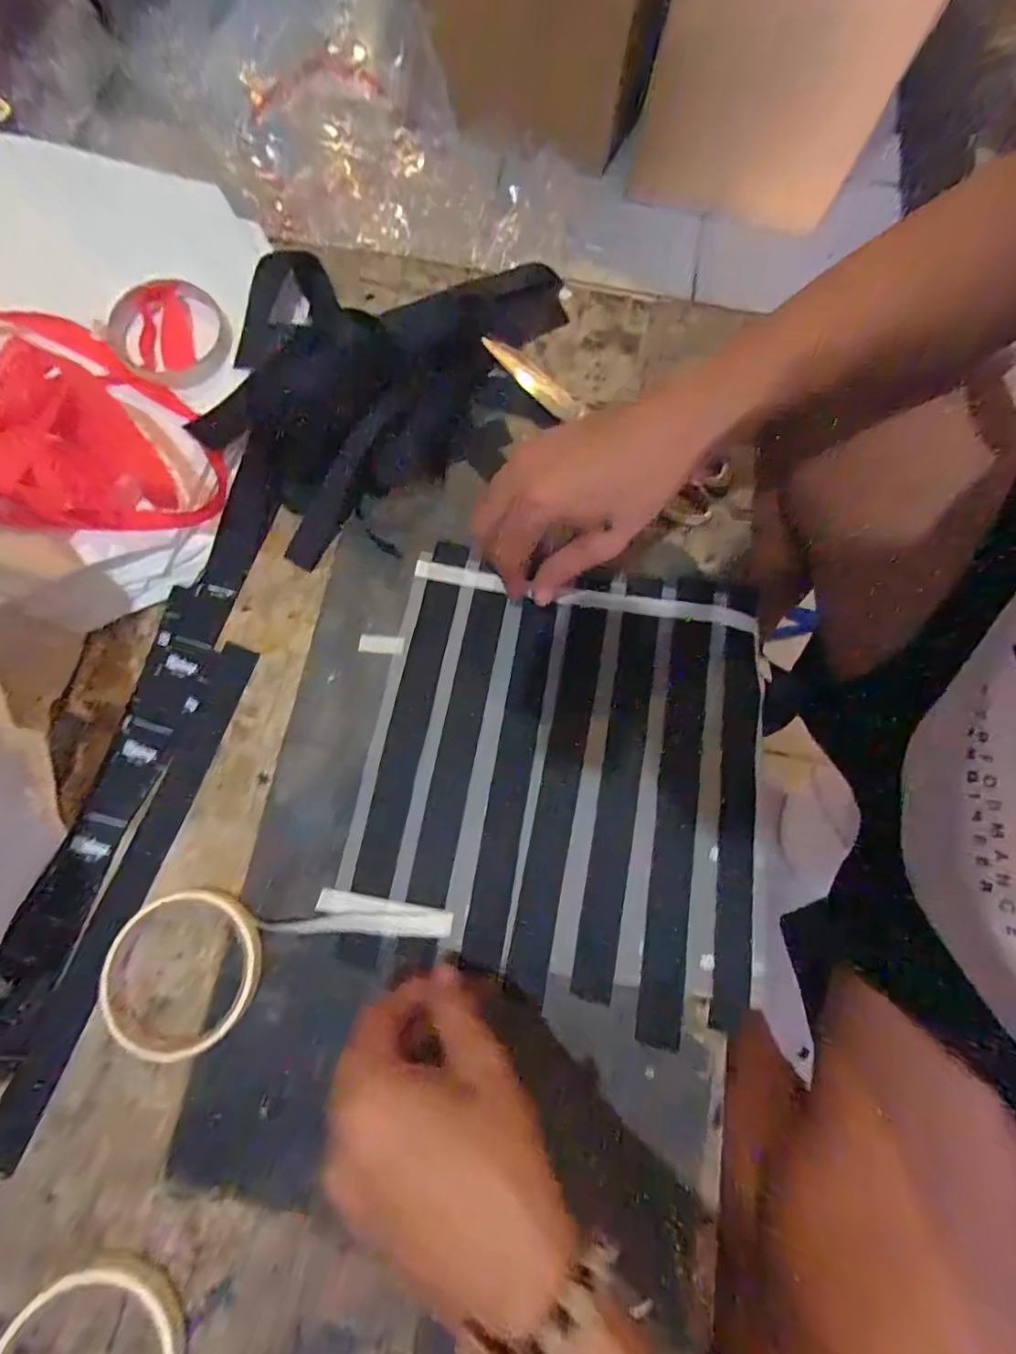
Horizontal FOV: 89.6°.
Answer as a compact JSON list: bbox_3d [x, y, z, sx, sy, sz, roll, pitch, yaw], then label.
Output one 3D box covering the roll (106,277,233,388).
[{"bbox_3d":[-0.253,-0.259,0.385,0.082,0.019,0.083,1,76,-2],"label":"roll"}]

